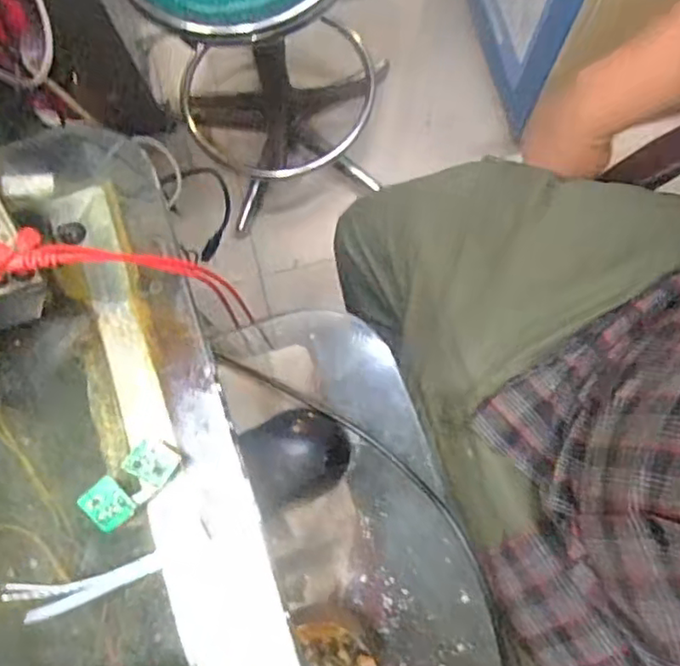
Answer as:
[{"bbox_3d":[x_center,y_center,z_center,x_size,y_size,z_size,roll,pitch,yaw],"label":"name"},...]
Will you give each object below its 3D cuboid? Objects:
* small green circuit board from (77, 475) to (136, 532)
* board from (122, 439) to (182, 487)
[{"bbox_3d":[-0.119,0.087,0.325,0.025,0.005,0.020,43,83,9],"label":"small green circuit board"},{"bbox_3d":[-0.097,0.066,0.329,0.022,0.004,0.020,34,75,-5],"label":"board"}]

